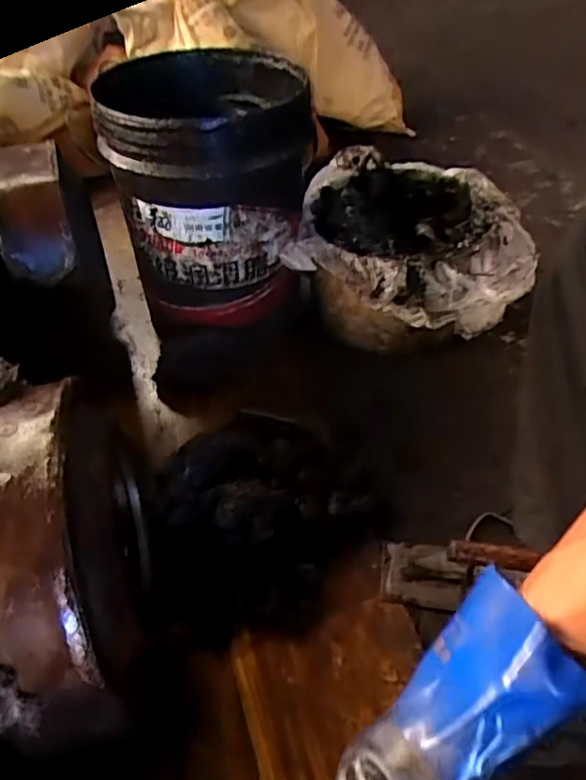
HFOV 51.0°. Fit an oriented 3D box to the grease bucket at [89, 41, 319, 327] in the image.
[{"bbox_3d":[-0.110,-0.309,0.930,0.273,0.305,0.297,-3,45,-1],"label":"grease bucket"}]

